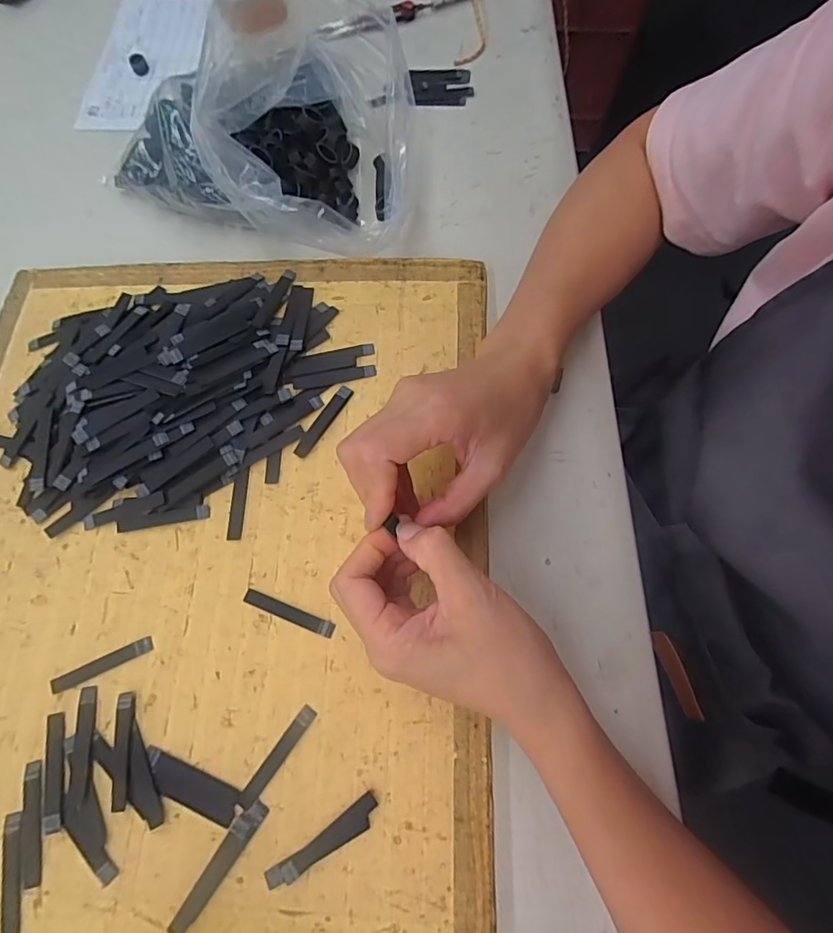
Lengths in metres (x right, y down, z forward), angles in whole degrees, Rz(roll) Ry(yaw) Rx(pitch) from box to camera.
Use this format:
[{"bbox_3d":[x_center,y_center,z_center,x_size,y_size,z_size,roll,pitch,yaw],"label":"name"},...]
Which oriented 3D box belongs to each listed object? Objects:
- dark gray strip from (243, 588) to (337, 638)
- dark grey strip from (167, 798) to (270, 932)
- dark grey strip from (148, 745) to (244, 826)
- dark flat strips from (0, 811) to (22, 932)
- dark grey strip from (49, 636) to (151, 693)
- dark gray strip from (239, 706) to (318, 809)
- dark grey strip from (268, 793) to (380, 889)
[{"bbox_3d":[-0.080,0.091,0.307,0.061,0.004,0.009,20,73,9],"label":"dark gray strip"},{"bbox_3d":[-0.107,0.214,0.265,0.013,0.004,0.070,33,76,13],"label":"dark grey strip"},{"bbox_3d":[-0.129,0.180,0.278,0.060,0.004,0.020,19,73,9],"label":"dark grey strip"},{"bbox_3d":[-0.220,0.222,0.266,0.011,0.004,0.060,-13,71,-2],"label":"dark flat strips"},{"bbox_3d":[-0.193,0.121,0.302,0.061,0.004,0.010,-24,72,-5],"label":"dark grey strip"},{"bbox_3d":[-0.079,0.164,0.282,0.008,0.004,0.059,35,76,13],"label":"dark gray strip"},{"bbox_3d":[-0.050,0.203,0.266,0.068,0.004,0.014,-35,73,-9],"label":"dark grey strip"}]

